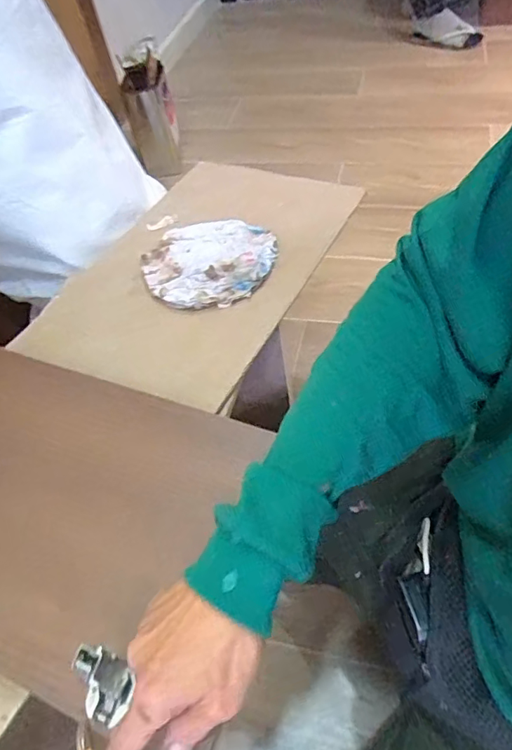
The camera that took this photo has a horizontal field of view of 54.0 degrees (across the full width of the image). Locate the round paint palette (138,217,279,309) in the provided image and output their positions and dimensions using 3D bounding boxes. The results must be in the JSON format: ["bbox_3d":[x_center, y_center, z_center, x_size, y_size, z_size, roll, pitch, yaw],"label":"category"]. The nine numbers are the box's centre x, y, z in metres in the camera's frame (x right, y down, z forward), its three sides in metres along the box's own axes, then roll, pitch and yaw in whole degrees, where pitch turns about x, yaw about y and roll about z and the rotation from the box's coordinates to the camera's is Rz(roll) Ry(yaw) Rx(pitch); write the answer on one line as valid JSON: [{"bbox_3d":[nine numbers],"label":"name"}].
[{"bbox_3d":[-0.061,-0.158,0.669,0.167,0.015,0.177,-5,53,6],"label":"round paint palette"}]

